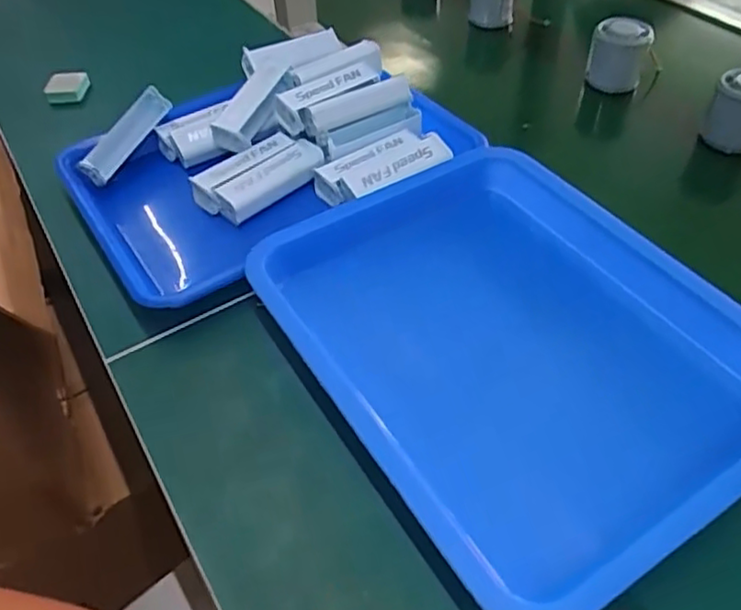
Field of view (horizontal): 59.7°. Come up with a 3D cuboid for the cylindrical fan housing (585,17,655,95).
[{"bbox_3d":[0.265,-0.268,0.687,0.055,0.060,0.057,-1,47,1],"label":"cylindrical fan housing"}]

